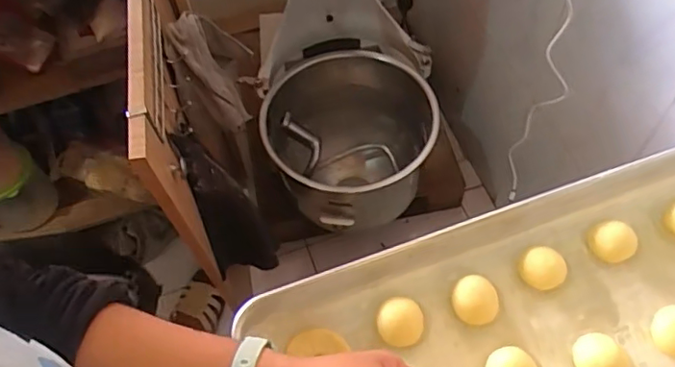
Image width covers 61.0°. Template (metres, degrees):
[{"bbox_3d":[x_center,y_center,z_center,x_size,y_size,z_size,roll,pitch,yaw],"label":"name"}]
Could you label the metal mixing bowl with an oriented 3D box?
[{"bbox_3d":[0.031,-0.061,1.221,0.331,0.293,0.361,-2,60,3],"label":"metal mixing bowl"}]

